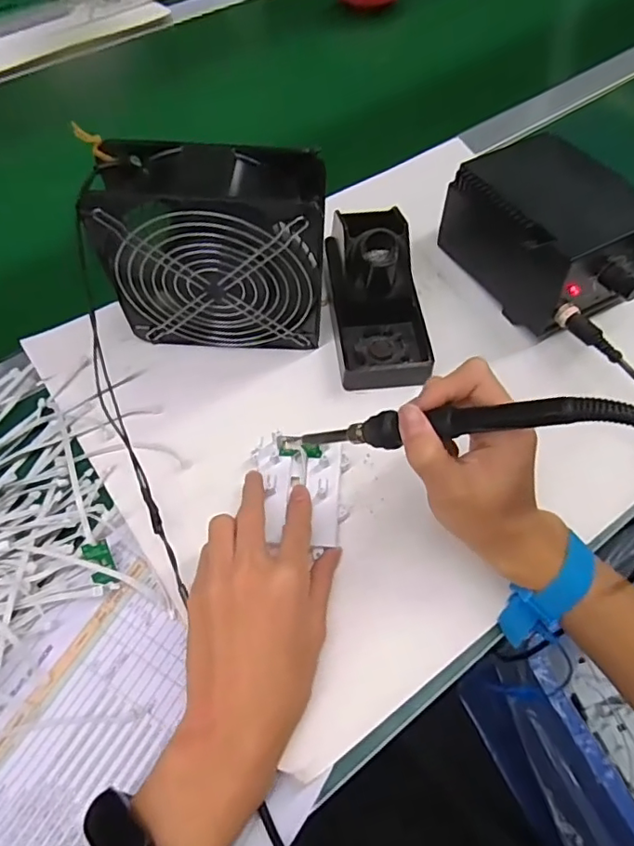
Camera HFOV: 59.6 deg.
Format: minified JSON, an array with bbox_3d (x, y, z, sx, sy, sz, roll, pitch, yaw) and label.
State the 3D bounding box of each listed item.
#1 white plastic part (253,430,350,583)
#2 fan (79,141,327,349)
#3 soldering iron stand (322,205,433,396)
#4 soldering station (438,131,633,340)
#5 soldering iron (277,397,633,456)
[{"bbox_3d":[-0.012,0.047,0.386,0.064,0.014,0.079,0,59,4],"label":"white plastic part"},{"bbox_3d":[-0.074,-0.117,0.412,0.153,0.159,0.060,2,60,-2],"label":"fan"},{"bbox_3d":[0.052,-0.095,0.435,0.079,0.082,0.113,-4,60,-5],"label":"soldering iron stand"},{"bbox_3d":[0.195,-0.160,0.461,0.103,0.092,0.159,-27,65,-17],"label":"soldering station"},{"bbox_3d":[0.057,0.003,0.308,0.217,0.014,0.018,-9,51,41],"label":"soldering iron"}]

